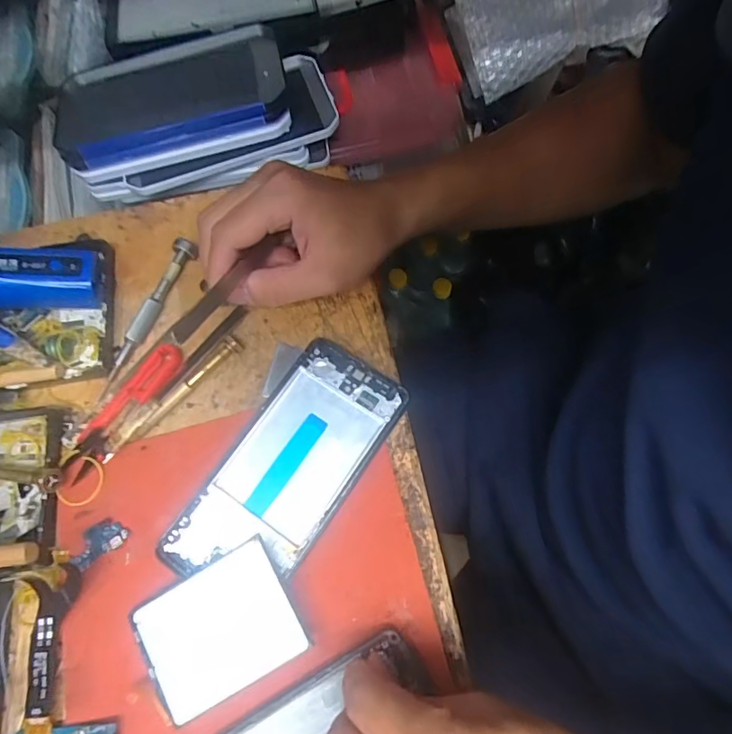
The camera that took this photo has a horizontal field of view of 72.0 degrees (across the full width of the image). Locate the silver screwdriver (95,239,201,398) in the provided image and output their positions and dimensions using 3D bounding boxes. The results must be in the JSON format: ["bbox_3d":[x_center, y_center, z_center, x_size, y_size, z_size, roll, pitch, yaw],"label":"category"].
[{"bbox_3d":[-0.148,-0.037,0.339,0.014,0.019,0.114,22,68,7],"label":"silver screwdriver"}]

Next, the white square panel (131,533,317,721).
[{"bbox_3d":[-0.079,0.140,0.269,0.083,0.004,0.063,-31,74,-1],"label":"white square panel"}]

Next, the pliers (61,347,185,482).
[{"bbox_3d":[-0.155,0.025,0.322,0.024,0.009,0.096,34,70,12],"label":"pliers"}]

